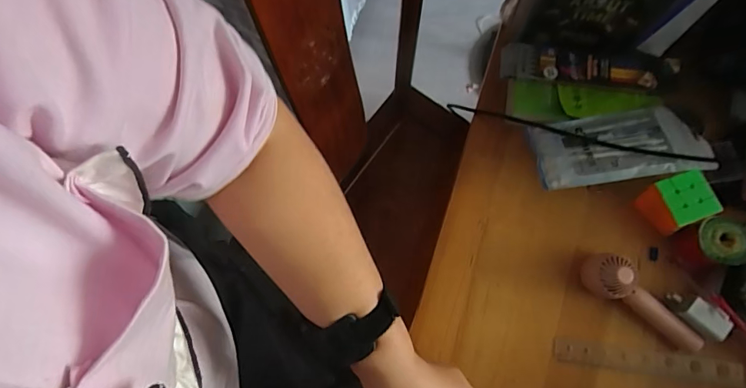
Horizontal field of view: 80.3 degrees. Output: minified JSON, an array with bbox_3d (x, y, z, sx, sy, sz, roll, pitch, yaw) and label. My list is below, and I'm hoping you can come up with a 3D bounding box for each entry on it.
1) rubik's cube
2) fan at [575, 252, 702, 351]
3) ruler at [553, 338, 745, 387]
[{"bbox_3d":[0.363,0.012,0.533,0.052,0.061,0.058,-25,76,-6],"label":"rubik's cube"},{"bbox_3d":[0.314,0.122,0.515,0.150,0.053,0.050,30,77,8],"label":"fan"},{"bbox_3d":[0.318,0.196,0.514,0.200,0.009,0.028,6,80,9],"label":"ruler"}]

